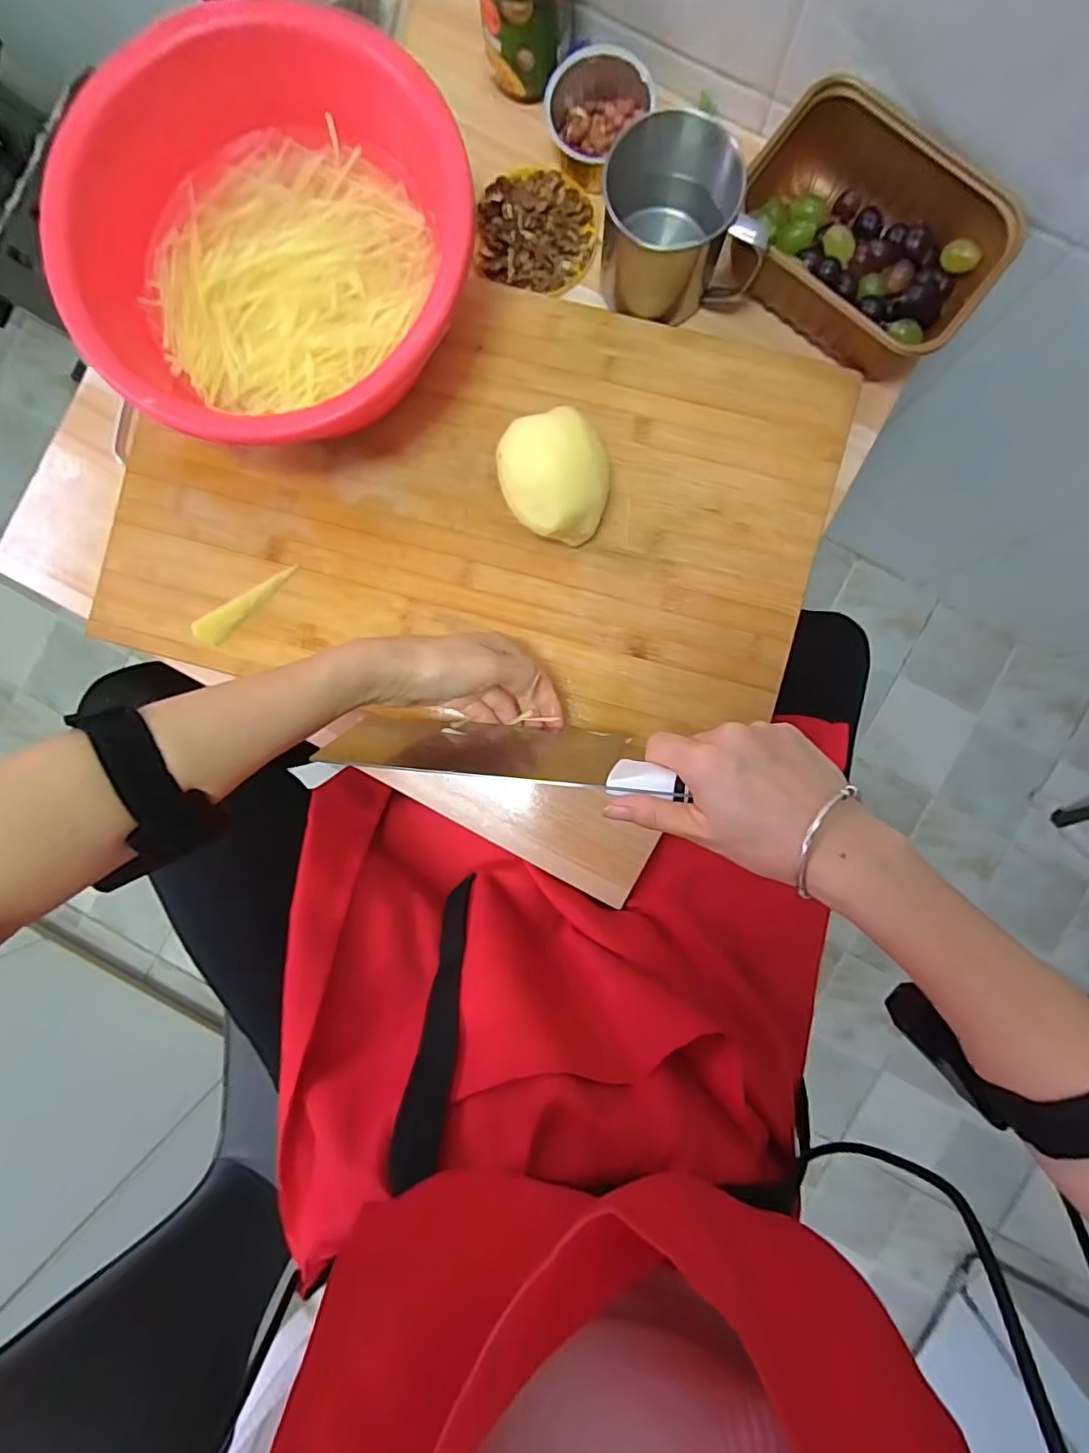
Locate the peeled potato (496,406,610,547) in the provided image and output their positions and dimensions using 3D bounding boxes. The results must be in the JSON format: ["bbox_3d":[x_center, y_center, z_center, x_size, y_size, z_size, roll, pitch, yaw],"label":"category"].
[{"bbox_3d":[0.009,-0.170,0.399,0.070,0.076,0.072,0,91,3],"label":"peeled potato"}]

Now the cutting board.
[{"bbox_3d":[-0.056,-0.173,0.439,0.520,0.018,0.331,15,92,2],"label":"cutting board"}]

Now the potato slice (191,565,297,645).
[{"bbox_3d":[-0.227,-0.092,0.433,0.088,0.012,0.019,-32,89,3],"label":"potato slice"}]

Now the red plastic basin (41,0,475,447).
[{"bbox_3d":[-0.184,-0.334,0.395,0.258,0.088,0.243,0,91,3],"label":"red plastic basin"}]

